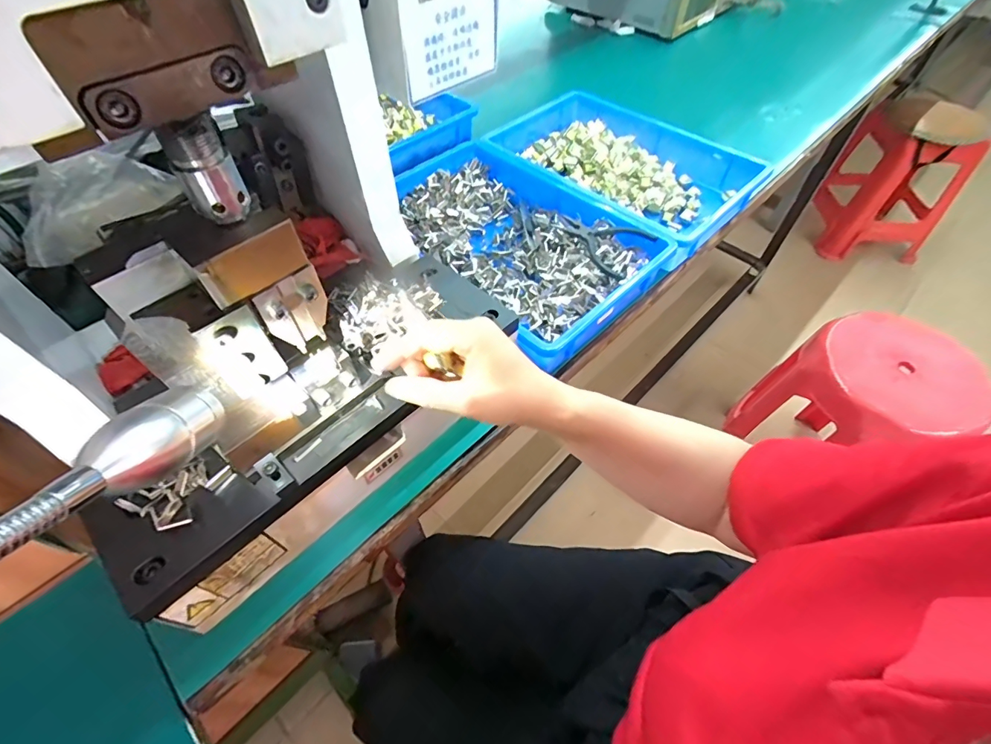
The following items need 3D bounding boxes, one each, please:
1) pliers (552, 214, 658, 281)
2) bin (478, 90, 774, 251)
[{"bbox_3d":[0.127,-0.168,0.568,0.118,0.016,0.081,38,76,23],"label":"pliers"},{"bbox_3d":[0.191,-0.318,0.706,0.369,0.069,0.267,37,62,24],"label":"bin"}]

